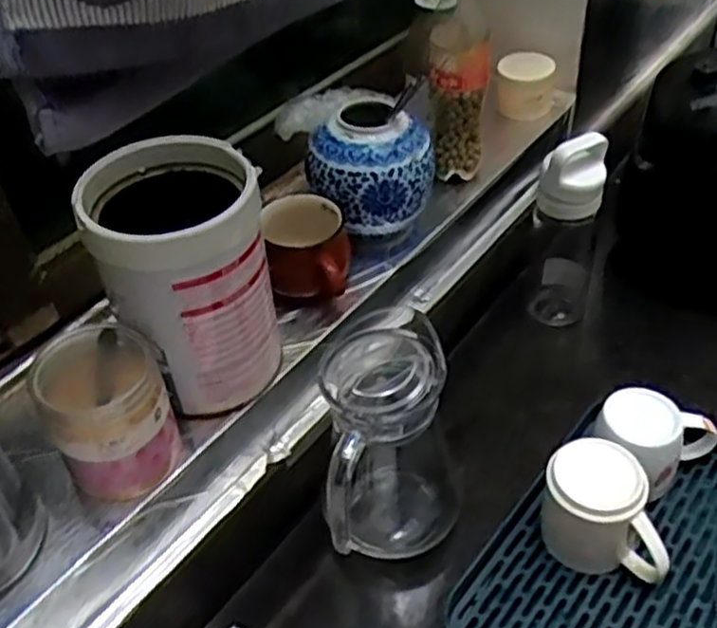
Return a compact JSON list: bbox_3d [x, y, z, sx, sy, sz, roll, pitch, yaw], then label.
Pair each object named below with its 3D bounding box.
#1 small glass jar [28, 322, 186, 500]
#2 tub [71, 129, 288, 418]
[{"bbox_3d":[-0.180,0.077,0.552,0.081,0.113,0.078,-4,39,3],"label":"small glass jar"},{"bbox_3d":[-0.128,-0.021,0.584,0.120,0.197,0.119,-4,39,3],"label":"tub"}]

